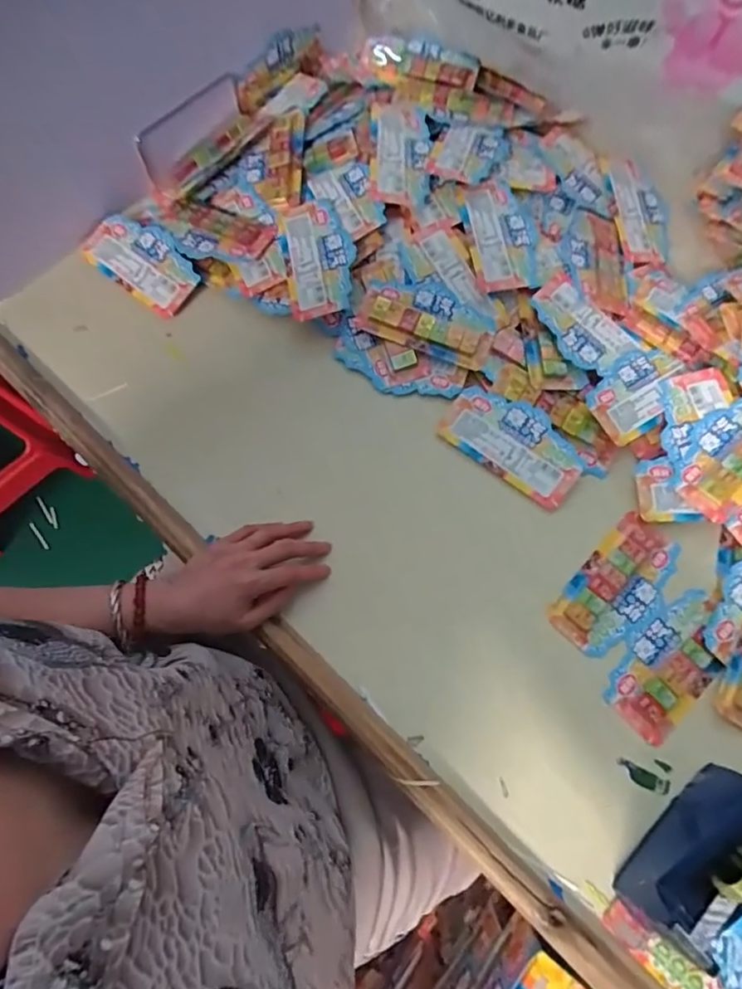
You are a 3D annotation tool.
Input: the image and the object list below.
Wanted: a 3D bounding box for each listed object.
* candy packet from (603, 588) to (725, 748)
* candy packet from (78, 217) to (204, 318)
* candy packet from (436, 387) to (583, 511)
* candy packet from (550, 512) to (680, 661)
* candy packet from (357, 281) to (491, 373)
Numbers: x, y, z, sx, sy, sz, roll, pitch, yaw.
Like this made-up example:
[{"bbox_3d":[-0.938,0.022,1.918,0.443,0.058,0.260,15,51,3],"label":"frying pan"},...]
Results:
[{"bbox_3d":[0.278,0.154,0.527,0.140,0.015,0.071,-42,78,-13],"label":"candy packet"},{"bbox_3d":[-0.262,-0.270,0.658,0.145,0.019,0.076,38,75,10],"label":"candy packet"},{"bbox_3d":[0.148,-0.055,0.591,0.148,0.016,0.075,36,75,10],"label":"candy packet"},{"bbox_3d":[0.240,0.089,0.550,0.074,0.011,0.140,43,76,12],"label":"candy packet"},{"bbox_3d":[0.065,-0.197,0.623,0.143,0.015,0.081,23,73,6],"label":"candy packet"}]

